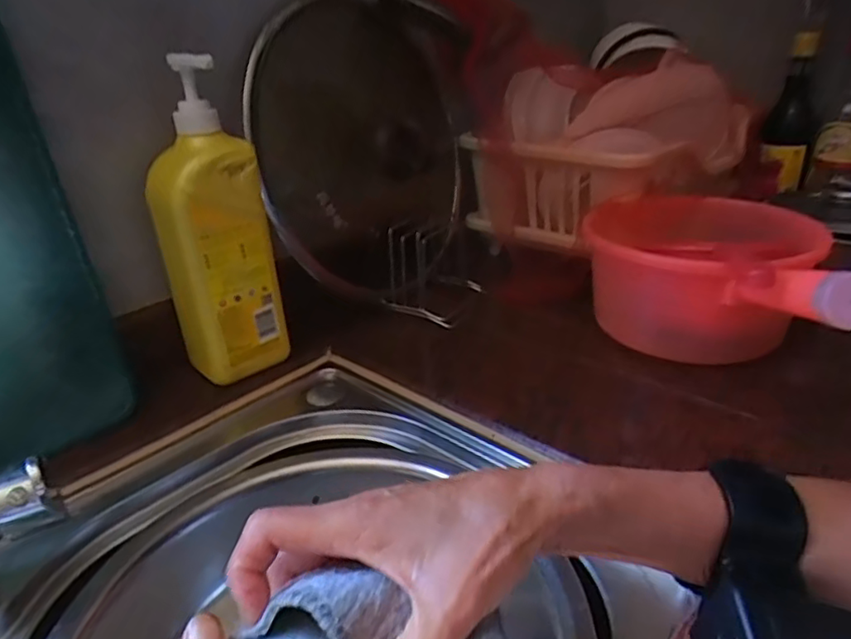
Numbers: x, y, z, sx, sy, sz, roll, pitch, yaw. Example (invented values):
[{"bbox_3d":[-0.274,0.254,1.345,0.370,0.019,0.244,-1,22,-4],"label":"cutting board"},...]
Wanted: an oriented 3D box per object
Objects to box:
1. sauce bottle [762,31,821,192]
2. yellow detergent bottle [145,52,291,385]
[{"bbox_3d":[0.487,-0.270,0.786,0.051,0.196,0.051,17,33,35],"label":"sauce bottle"},{"bbox_3d":[-0.188,-0.080,0.524,0.091,0.267,0.051,-19,28,-27],"label":"yellow detergent bottle"}]

